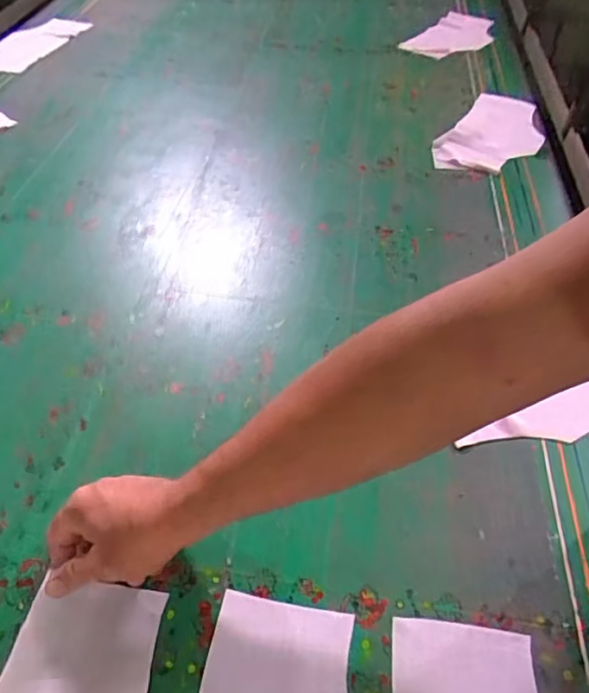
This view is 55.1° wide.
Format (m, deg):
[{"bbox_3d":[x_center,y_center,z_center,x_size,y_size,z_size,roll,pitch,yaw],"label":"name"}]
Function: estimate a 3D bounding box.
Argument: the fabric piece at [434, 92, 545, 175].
[{"bbox_3d":[0.368,-0.388,1.028,0.148,0.015,0.313,30,53,15],"label":"fabric piece"}]

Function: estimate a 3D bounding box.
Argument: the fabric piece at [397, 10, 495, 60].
[{"bbox_3d":[0.388,-0.742,1.355,0.145,0.016,0.306,32,55,15],"label":"fabric piece"}]

